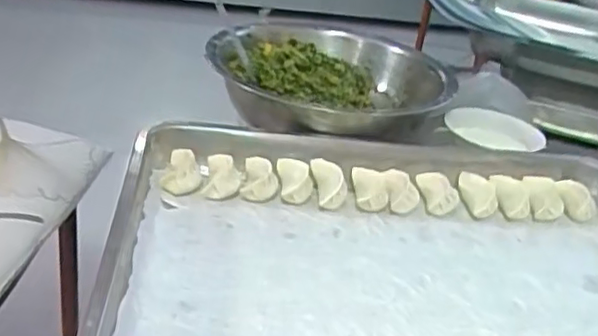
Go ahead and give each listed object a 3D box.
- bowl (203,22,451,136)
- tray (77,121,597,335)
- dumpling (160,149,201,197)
[{"bbox_3d":[0.037,-0.092,0.723,0.210,0.074,0.256,-18,37,-38],"label":"bowl"},{"bbox_3d":[0.090,0.070,0.507,0.456,0.054,0.323,1,29,-10],"label":"tray"},{"bbox_3d":[-0.108,0.004,0.583,0.033,0.022,0.050,1,29,-10],"label":"dumpling"}]

